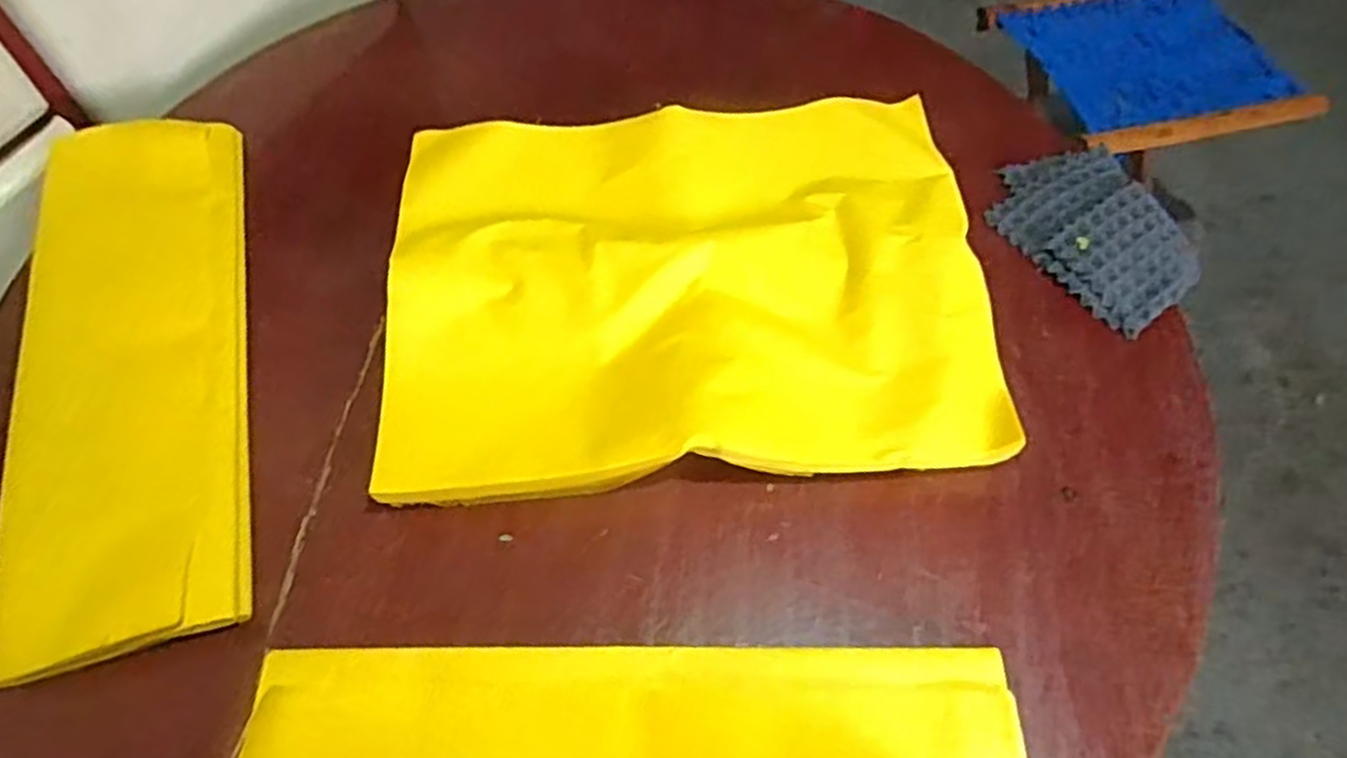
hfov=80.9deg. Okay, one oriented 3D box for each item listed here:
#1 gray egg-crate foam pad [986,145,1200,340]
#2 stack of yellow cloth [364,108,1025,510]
[{"bbox_3d":[0.289,-0.103,0.533,0.110,0.013,0.136,-31,67,-18],"label":"gray egg-crate foam pad"},{"bbox_3d":[0.007,-0.060,0.486,0.345,0.037,0.264,-3,61,-4],"label":"stack of yellow cloth"}]

